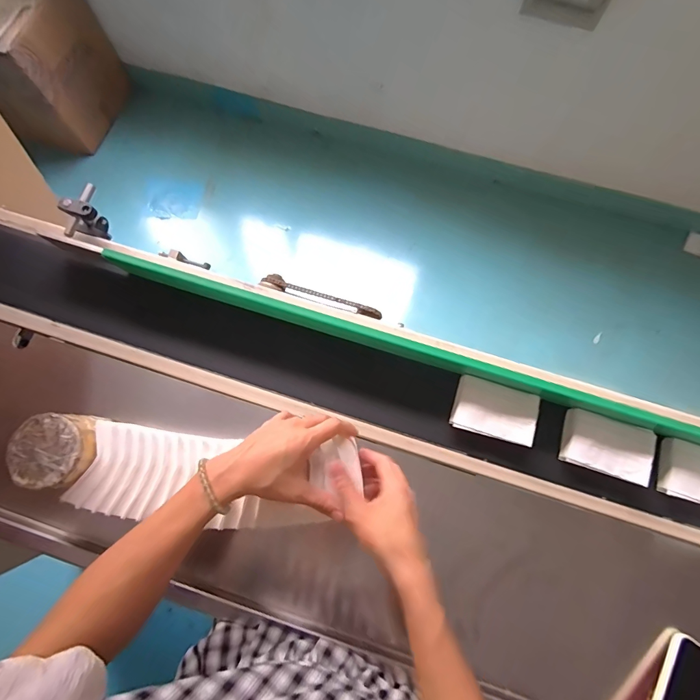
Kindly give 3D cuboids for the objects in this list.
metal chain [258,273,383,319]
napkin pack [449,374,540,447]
[{"bbox_3d":[-0.048,-0.087,0.637,0.208,0.021,0.029,18,75,5],"label":"metal chain"},{"bbox_3d":[0.193,0.080,0.508,0.103,0.020,0.069,16,74,4],"label":"napkin pack"}]

